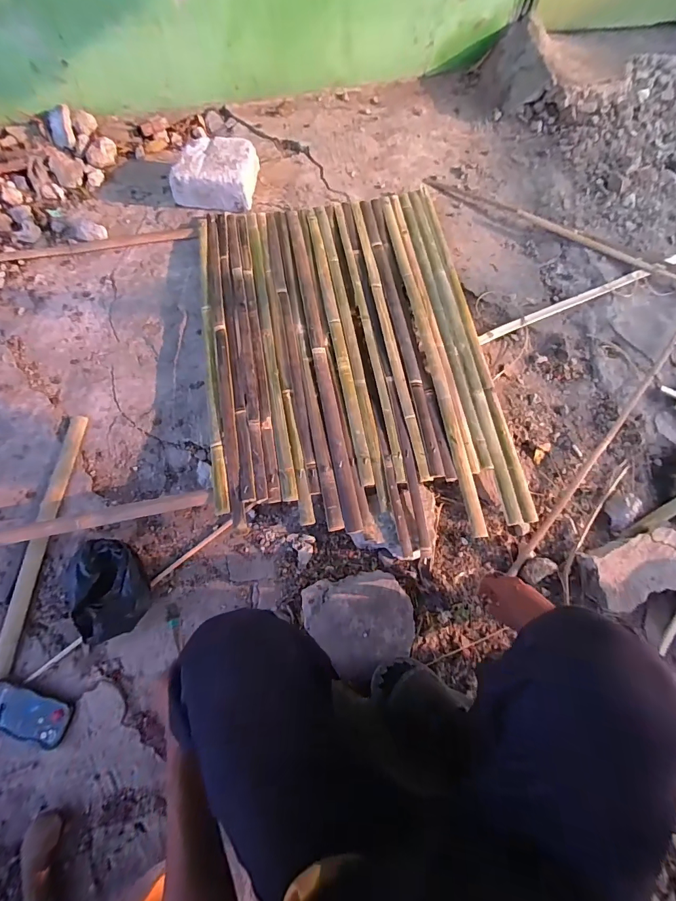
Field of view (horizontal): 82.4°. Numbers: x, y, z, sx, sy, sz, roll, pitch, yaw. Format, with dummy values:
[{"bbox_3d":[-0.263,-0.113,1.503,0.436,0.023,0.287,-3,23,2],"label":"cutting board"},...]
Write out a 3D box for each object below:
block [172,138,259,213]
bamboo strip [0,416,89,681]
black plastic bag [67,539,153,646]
[{"bbox_3d":[-0.363,-0.825,1.155,0.231,0.106,0.204,9,68,1],"label":"block"},{"bbox_3d":[-0.665,0.289,0.825,0.050,0.014,0.771,4,67,-1],"label":"bamboo strip"},{"bbox_3d":[-0.480,0.283,0.796,0.149,0.079,0.203,-32,72,-15],"label":"black plastic bag"}]

